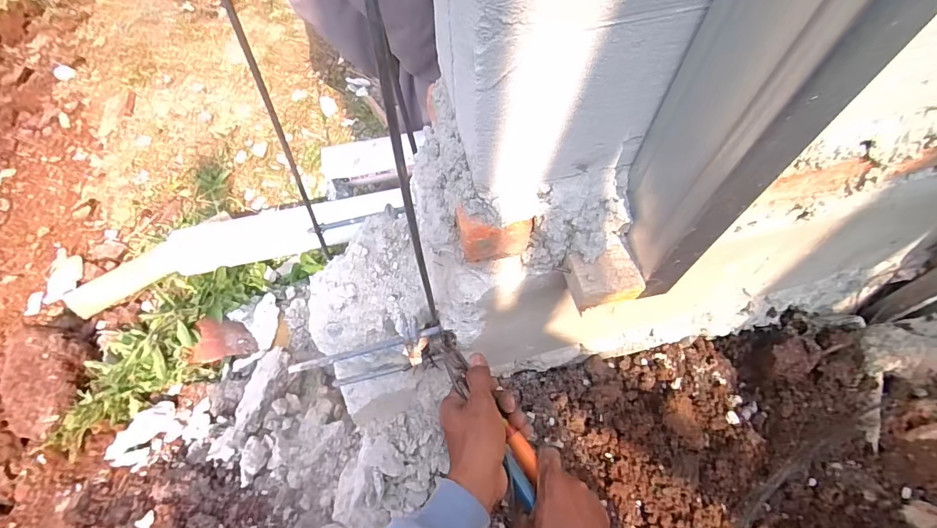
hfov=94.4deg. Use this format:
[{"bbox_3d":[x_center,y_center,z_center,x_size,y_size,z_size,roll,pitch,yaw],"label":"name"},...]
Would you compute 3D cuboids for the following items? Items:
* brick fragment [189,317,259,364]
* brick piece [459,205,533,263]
[{"bbox_3d":[-0.533,0.164,0.954,0.134,0.037,0.092,-3,63,-1],"label":"brick fragment"},{"bbox_3d":[0.020,-0.026,0.347,0.055,0.044,0.028,-10,63,-5],"label":"brick piece"}]

